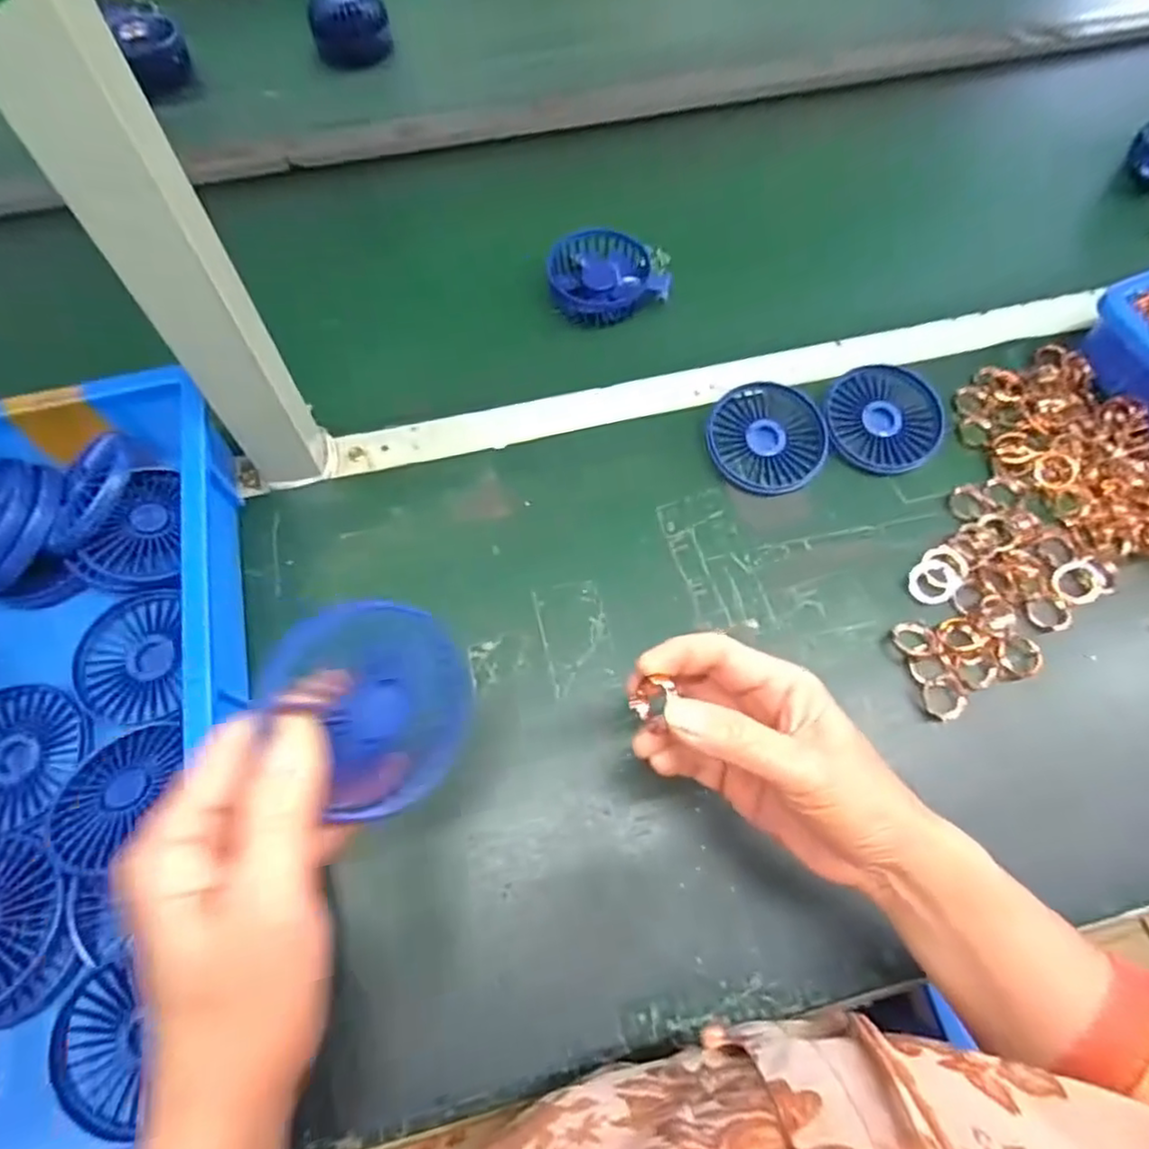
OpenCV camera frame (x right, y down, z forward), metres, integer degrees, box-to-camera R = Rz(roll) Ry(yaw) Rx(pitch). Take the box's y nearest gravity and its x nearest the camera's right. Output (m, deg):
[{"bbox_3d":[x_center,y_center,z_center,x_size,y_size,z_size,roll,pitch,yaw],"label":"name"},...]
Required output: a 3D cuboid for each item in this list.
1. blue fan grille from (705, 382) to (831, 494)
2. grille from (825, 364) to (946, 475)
[{"bbox_3d":[0.143,-0.102,0.493,0.087,0.017,0.082,0,67,0],"label":"blue fan grille"},{"bbox_3d":[0.233,-0.117,0.495,0.083,0.017,0.080,-11,68,-5],"label":"grille"}]

